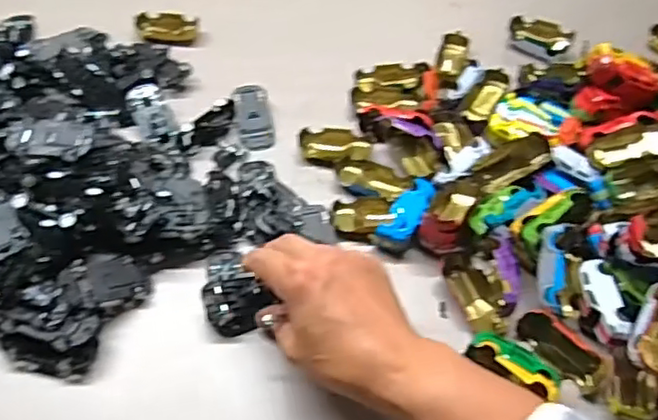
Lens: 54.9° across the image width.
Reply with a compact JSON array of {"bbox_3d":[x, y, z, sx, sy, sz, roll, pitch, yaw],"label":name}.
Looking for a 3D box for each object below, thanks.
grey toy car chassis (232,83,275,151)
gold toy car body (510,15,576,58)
[{"bbox_3d":[-0.067,-0.086,0.572,0.031,0.009,0.072,-10,55,-8],"label":"grey toy car chassis"},{"bbox_3d":[0.212,-0.177,0.642,0.064,0.022,0.033,36,62,22],"label":"gold toy car body"}]

